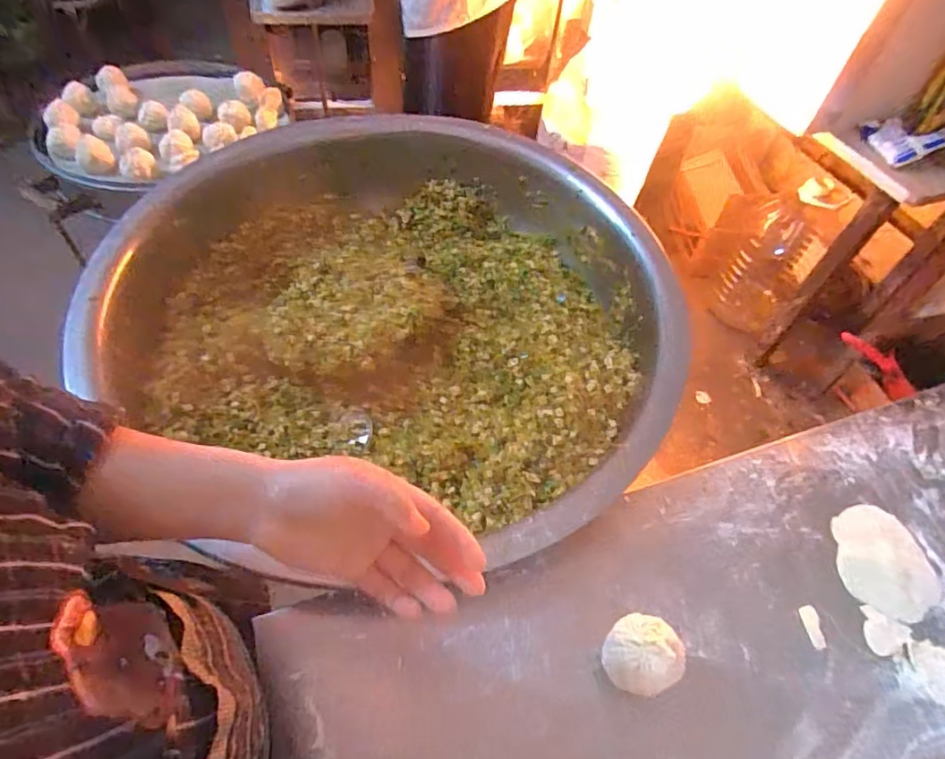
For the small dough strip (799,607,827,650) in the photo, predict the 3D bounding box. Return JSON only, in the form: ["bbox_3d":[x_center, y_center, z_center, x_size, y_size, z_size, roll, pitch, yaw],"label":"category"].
[{"bbox_3d":[0.334,0.243,0.536,0.019,0.004,0.039,2,53,-3],"label":"small dough strip"}]

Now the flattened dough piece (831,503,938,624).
[{"bbox_3d":[0.434,0.190,0.578,0.099,0.010,0.115,12,53,4],"label":"flattened dough piece"}]

